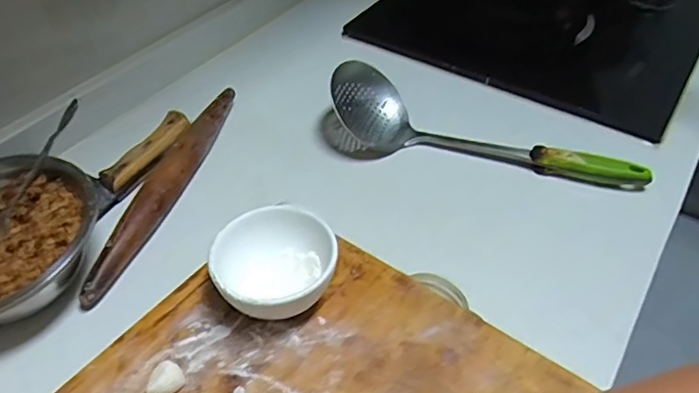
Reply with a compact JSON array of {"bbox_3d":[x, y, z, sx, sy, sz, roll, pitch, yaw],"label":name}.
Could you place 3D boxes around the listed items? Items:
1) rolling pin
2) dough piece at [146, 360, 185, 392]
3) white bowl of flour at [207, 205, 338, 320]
[{"bbox_3d":[-0.182,-0.021,0.566,0.033,0.028,0.297,10,46,10],"label":"rolling pin"},{"bbox_3d":[-0.133,0.134,0.405,0.026,0.021,0.018,-34,54,-29],"label":"dough piece"},{"bbox_3d":[-0.060,0.055,0.446,0.092,0.053,0.100,0,45,0],"label":"white bowl of flour"}]

